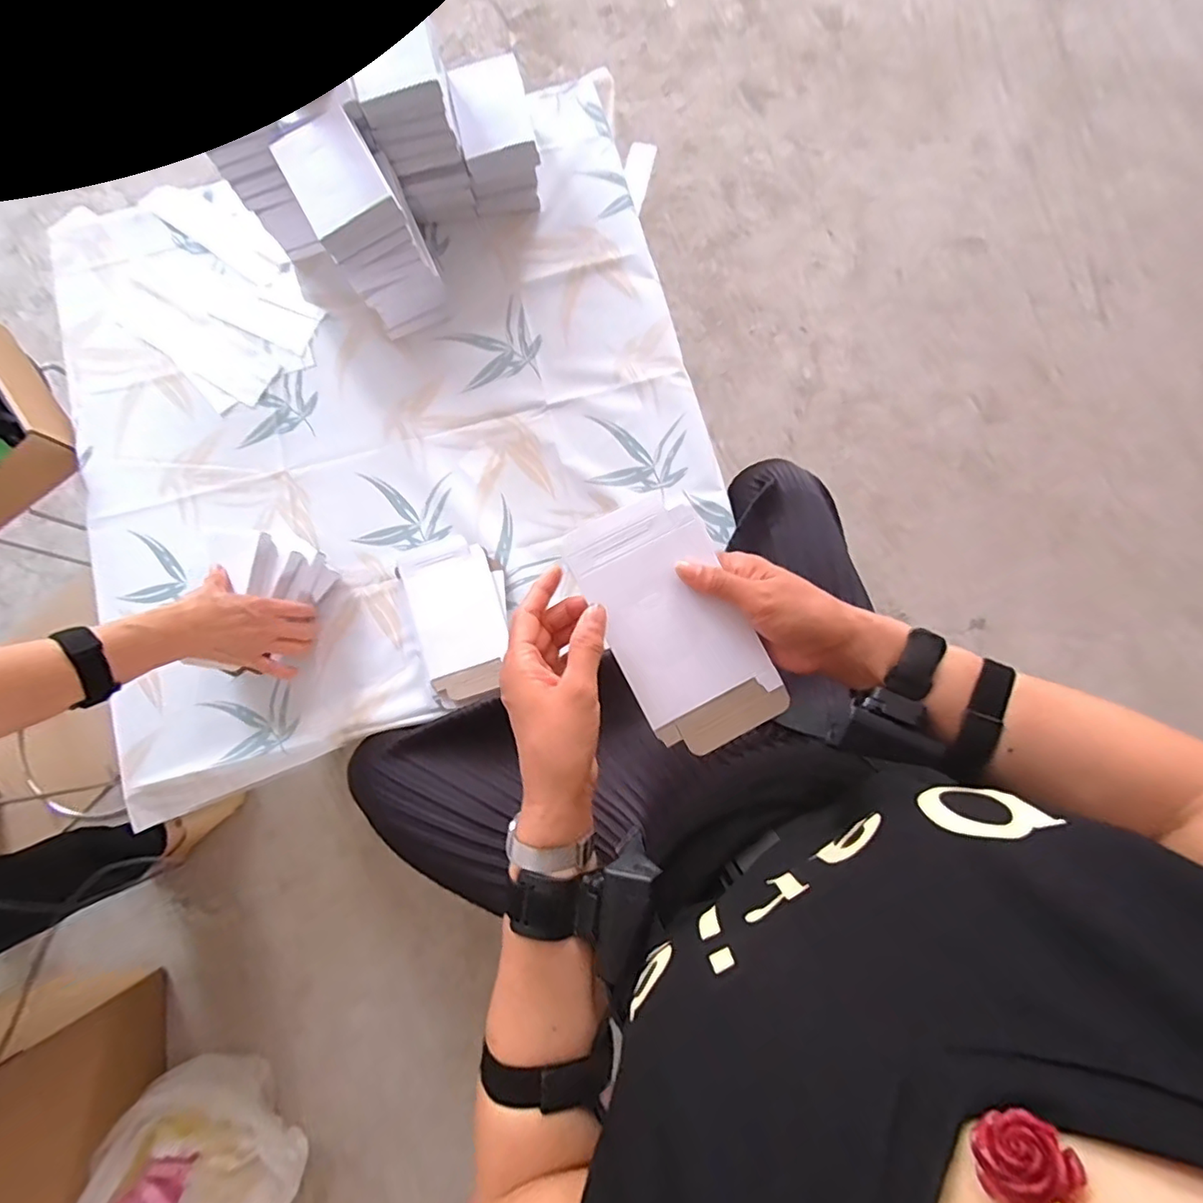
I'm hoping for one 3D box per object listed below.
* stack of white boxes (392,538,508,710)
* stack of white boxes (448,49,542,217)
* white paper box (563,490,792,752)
[{"bbox_3d":[-0.164,0.017,0.676,0.115,0.028,0.188,-22,81,-1],"label":"stack of white boxes"},{"bbox_3d":[-0.133,-0.596,0.738,0.093,0.094,0.136,-12,81,1],"label":"stack of white boxes"},{"bbox_3d":[0.054,0.017,0.420,0.099,0.011,0.184,-27,90,-5],"label":"white paper box"}]

